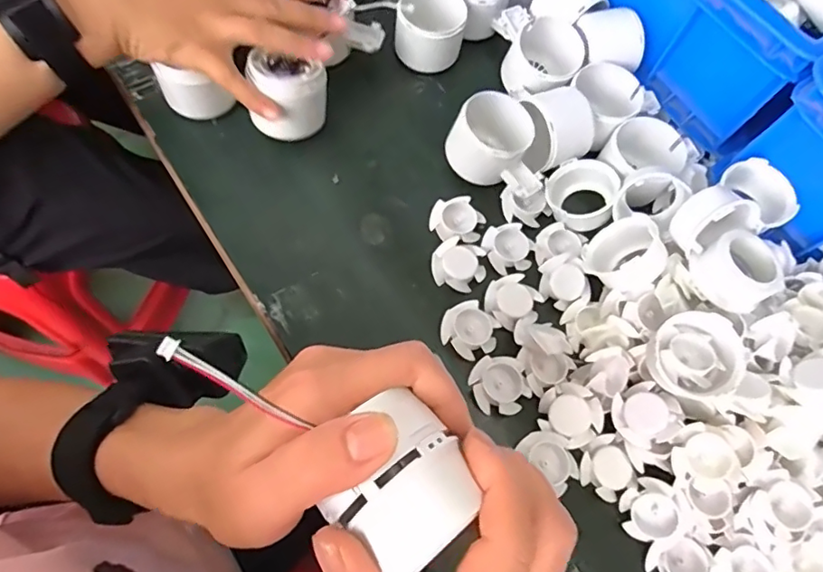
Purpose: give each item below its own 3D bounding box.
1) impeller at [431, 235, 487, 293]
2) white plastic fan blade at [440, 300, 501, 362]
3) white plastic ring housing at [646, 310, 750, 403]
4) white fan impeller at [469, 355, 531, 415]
[{"bbox_3d":[0.036,-0.016,0.404,0.039,0.008,0.039,0,72,1],"label":"impeller"},{"bbox_3d":[0.042,0.031,0.381,0.040,0.010,0.038,0,72,1],"label":"white plastic fan blade"},{"bbox_3d":[0.181,0.043,0.339,0.057,0.022,0.053,0,72,1],"label":"white plastic ring housing"},{"bbox_3d":[0.060,0.067,0.366,0.037,0.010,0.039,0,72,1],"label":"white fan impeller"}]

